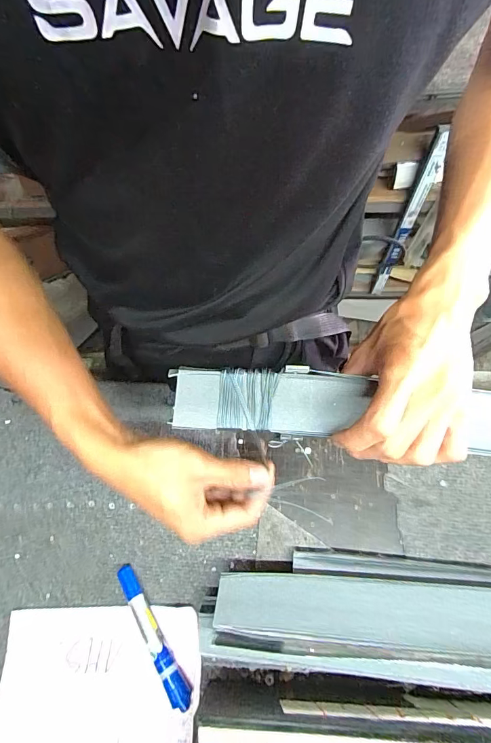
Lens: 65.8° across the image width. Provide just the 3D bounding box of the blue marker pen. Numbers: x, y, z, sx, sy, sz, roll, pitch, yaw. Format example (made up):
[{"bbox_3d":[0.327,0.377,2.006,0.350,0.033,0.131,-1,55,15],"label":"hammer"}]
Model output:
[{"bbox_3d":[-0.092,0.254,0.370,0.018,0.015,0.133,-32,67,-11],"label":"blue marker pen"}]

